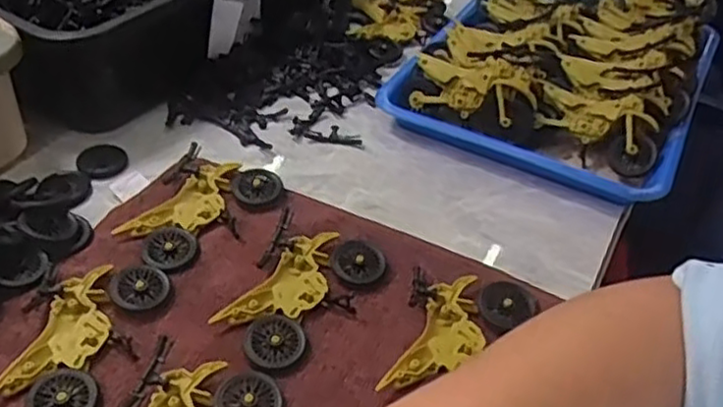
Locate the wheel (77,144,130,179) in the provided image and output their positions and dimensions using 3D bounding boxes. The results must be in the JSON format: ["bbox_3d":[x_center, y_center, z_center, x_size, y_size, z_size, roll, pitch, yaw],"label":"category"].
[{"bbox_3d":[-0.207,-0.034,0.555,0.036,0.006,0.036,2,41,-2],"label":"wheel"}]

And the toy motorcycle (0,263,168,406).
[{"bbox_3d":[-0.167,0.079,0.416,0.075,0.011,0.115,4,41,0],"label":"toy motorcycle"}]

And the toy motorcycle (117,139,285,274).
[{"bbox_3d":[-0.121,0.002,0.507,0.076,0.019,0.115,22,44,20],"label":"toy motorcycle"}]

